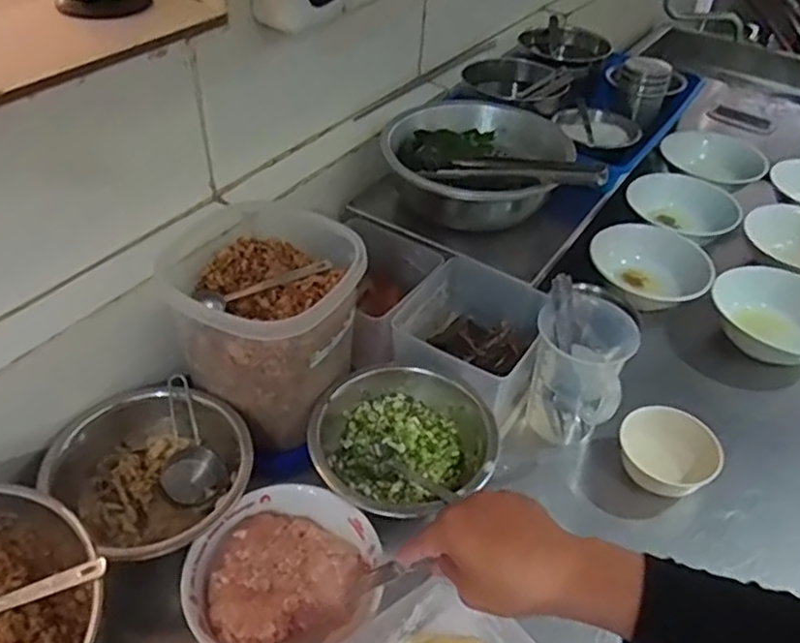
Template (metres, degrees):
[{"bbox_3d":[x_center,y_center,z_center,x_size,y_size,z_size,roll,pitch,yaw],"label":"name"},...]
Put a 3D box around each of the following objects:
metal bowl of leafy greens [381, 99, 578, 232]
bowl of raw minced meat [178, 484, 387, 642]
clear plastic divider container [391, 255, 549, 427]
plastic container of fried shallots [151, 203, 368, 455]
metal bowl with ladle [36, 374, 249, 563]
[{"bbox_3d":[0.090,-0.173,0.794,0.209,0.085,0.181,-9,44,-14],"label":"metal bowl of leafy greens"},{"bbox_3d":[-0.091,0.209,0.538,0.141,0.056,0.137,2,43,-2],"label":"bowl of raw minced meat"},{"bbox_3d":[0.081,0.017,0.718,0.140,0.102,0.142,21,46,18],"label":"clear plastic divider container"},{"bbox_3d":[-0.136,-0.012,0.649,0.176,0.140,0.170,23,46,19],"label":"plastic container of fried shallots"},{"bbox_3d":[-0.211,0.121,0.585,0.161,0.088,0.146,25,47,21],"label":"metal bowl with ladle"}]

